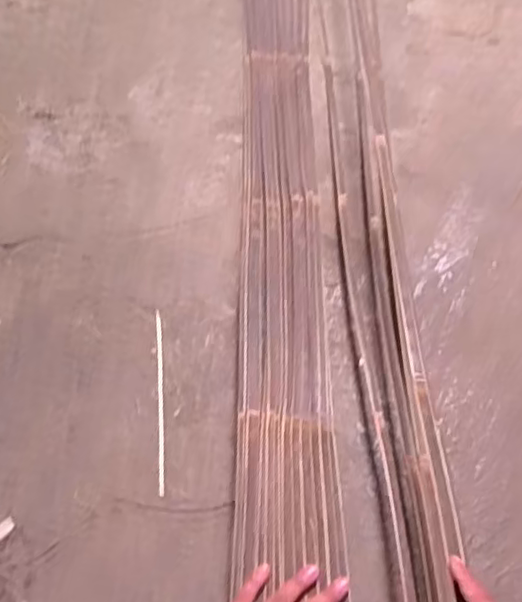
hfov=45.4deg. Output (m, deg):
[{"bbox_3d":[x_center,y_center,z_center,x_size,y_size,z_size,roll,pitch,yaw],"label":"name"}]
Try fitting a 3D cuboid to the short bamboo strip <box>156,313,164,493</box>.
[{"bbox_3d":[-0.132,0.125,0.817,0.007,0.005,0.262,-6,58,-2],"label":"short bamboo strip"}]

